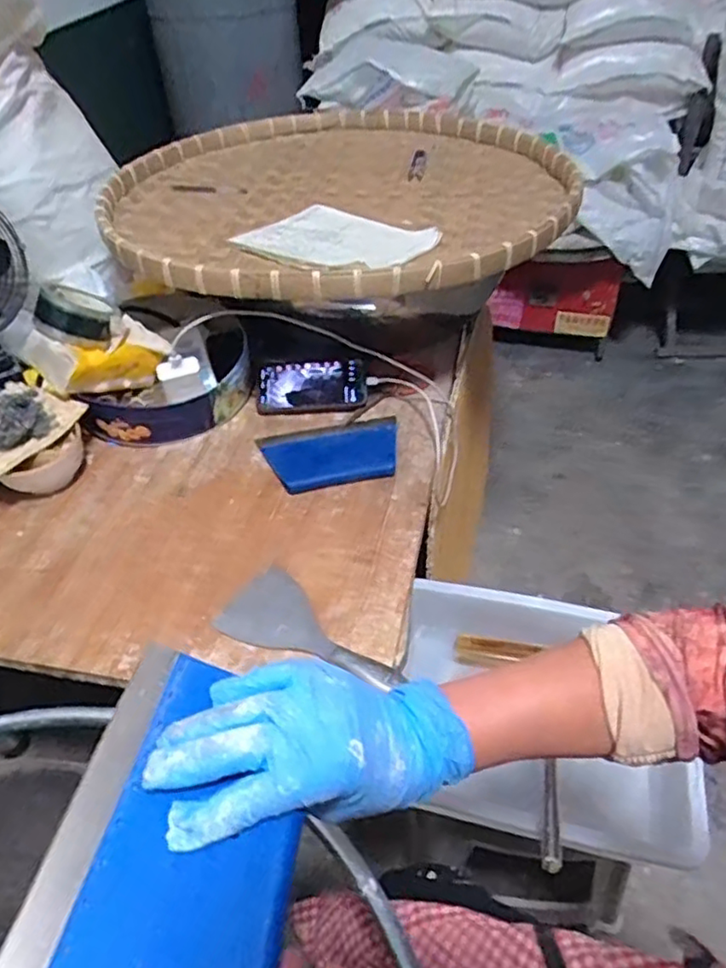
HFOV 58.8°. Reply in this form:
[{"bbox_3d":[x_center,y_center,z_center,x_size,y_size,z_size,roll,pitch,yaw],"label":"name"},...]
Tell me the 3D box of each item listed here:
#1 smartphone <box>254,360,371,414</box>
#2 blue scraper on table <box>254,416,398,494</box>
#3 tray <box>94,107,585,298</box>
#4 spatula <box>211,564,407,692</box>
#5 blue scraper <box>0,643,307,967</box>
[{"bbox_3d":[-0.075,-0.142,0.940,0.161,0.015,0.075,-1,79,6],"label":"smartphone"},{"bbox_3d":[-0.039,-0.043,0.859,0.183,0.010,0.118,-10,44,-8],"label":"blue scraper on table"},{"bbox_3d":[-0.049,-0.469,1.040,0.704,0.078,0.777,7,44,10],"label":"tray"},{"bbox_3d":[-0.055,0.153,0.651,0.200,0.020,0.091,28,51,28],"label":"spatula"},{"bbox_3d":[-0.094,0.170,0.336,0.120,0.015,0.185,2,43,5],"label":"blue scraper"}]

